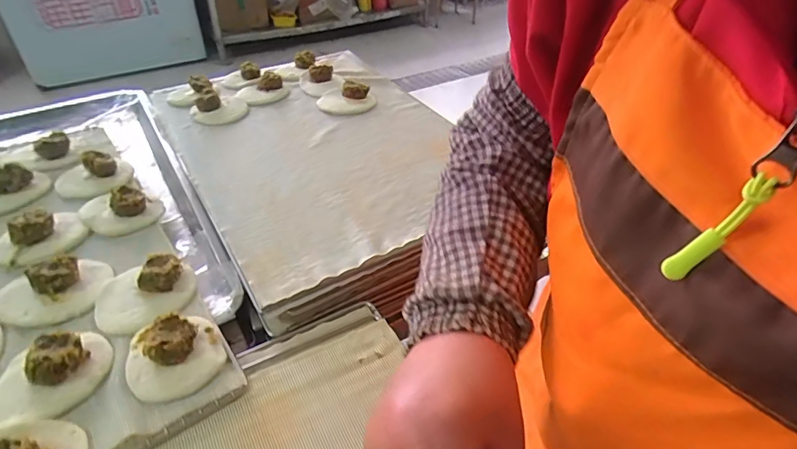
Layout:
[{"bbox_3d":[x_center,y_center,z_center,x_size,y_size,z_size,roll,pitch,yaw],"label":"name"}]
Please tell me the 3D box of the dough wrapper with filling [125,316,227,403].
[{"bbox_3d":[-0.203,0.112,0.417,0.079,0.032,0.082,-17,43,-20],"label":"dough wrapper with filling"}]

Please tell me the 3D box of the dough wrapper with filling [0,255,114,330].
[{"bbox_3d":[-0.351,0.061,0.472,0.099,0.025,0.077,-32,50,-33],"label":"dough wrapper with filling"}]

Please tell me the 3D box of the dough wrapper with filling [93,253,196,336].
[{"bbox_3d":[-0.262,0.063,0.476,0.095,0.030,0.083,-28,48,-30],"label":"dough wrapper with filling"}]

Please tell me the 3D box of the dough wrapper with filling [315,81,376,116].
[{"bbox_3d":[-0.091,-0.216,0.802,0.093,0.022,0.090,1,40,-1],"label":"dough wrapper with filling"}]

